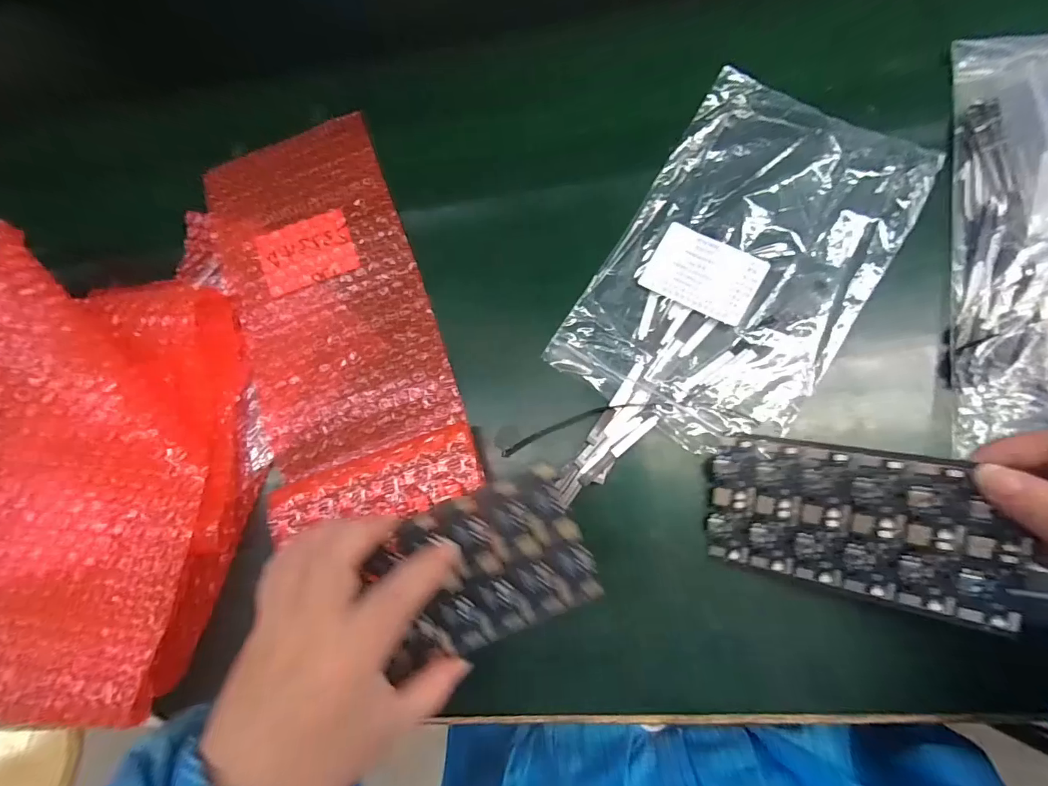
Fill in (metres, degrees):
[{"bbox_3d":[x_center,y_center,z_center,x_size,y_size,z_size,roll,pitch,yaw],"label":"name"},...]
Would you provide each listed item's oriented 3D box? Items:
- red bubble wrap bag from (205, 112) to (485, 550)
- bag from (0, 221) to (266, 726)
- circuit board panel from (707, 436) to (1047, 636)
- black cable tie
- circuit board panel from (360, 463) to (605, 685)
[{"bbox_3d":[-0.143,-0.063,0.333,0.139,0.023,0.318,-20,76,1],"label":"red bubble wrap bag"},{"bbox_3d":[-0.284,0.057,0.286,0.158,0.073,0.291,7,81,9],"label":"bag"},{"bbox_3d":[0.174,0.068,0.236,0.139,0.004,0.077,7,96,30],"label":"circuit board panel"},{"bbox_3d":[0.038,0.020,0.296,0.113,0.008,0.013,-19,81,12],"label":"black cable tie"},{"bbox_3d":[-0.021,0.092,0.234,0.108,0.009,0.077,-22,92,-3],"label":"circuit board panel"}]

